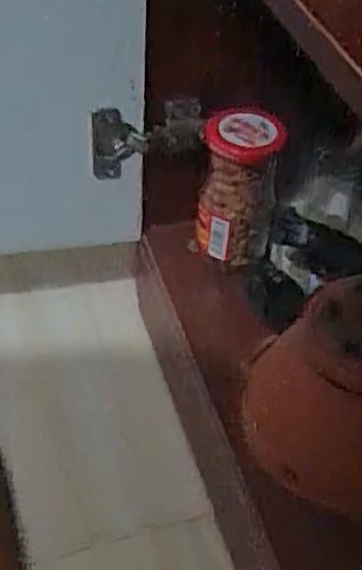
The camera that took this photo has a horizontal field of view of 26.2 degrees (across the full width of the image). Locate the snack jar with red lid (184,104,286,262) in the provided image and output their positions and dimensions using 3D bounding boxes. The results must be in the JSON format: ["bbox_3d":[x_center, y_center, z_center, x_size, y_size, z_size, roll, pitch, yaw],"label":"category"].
[{"bbox_3d":[0.043,-0.075,0.608,0.059,0.124,0.050,6,45,5],"label":"snack jar with red lid"}]

